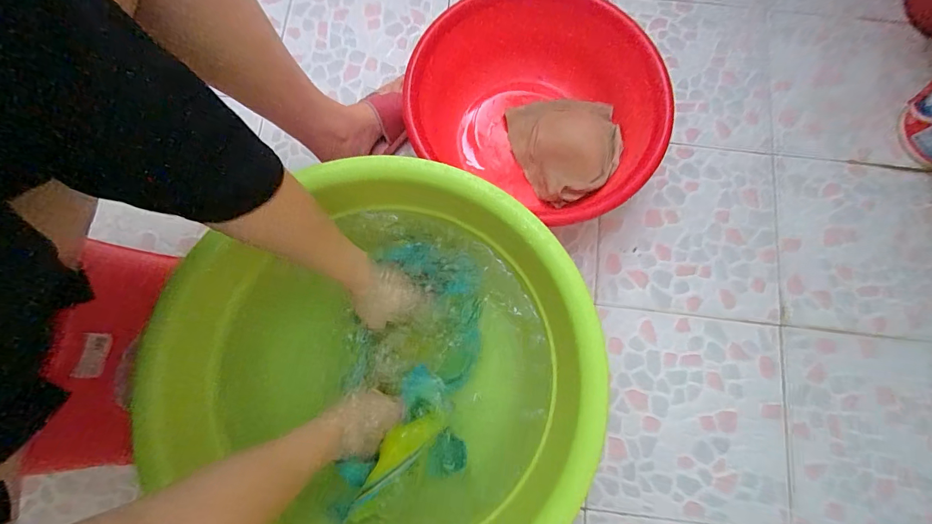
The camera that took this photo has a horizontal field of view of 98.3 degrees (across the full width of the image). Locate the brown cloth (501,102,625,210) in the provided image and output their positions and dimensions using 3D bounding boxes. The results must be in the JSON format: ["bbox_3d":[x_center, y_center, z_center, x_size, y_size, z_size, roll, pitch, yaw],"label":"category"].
[{"bbox_3d":[0.171,-0.193,0.673,0.163,0.068,0.189,-20,79,-4],"label":"brown cloth"}]

